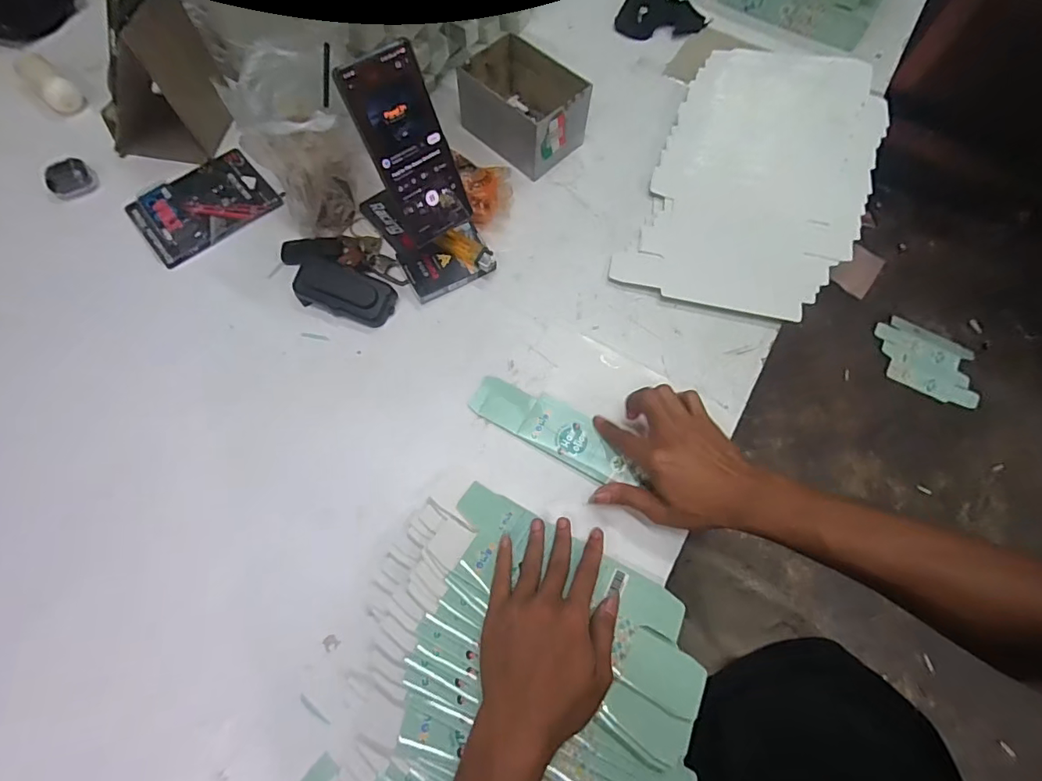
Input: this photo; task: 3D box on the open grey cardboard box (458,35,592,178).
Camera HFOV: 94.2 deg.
[{"bbox_3d":[0.004,-0.360,0.609,0.152,0.071,0.113,38,73,13],"label":"open grey cardboard box"}]

